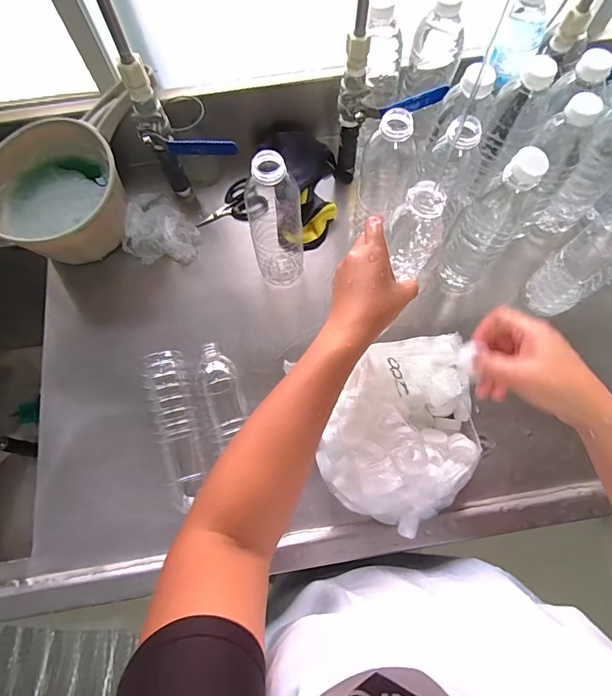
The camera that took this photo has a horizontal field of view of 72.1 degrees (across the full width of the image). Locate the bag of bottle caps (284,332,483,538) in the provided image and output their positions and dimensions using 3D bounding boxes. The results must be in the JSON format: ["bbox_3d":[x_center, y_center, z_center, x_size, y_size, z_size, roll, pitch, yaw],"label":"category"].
[{"bbox_3d":[0.110,0.086,0.471,0.200,0.072,0.192,-19,71,-6],"label":"bag of bottle caps"}]

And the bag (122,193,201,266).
[{"bbox_3d":[-0.207,-0.180,0.605,0.102,0.040,0.111,1,70,2],"label":"bag"}]

